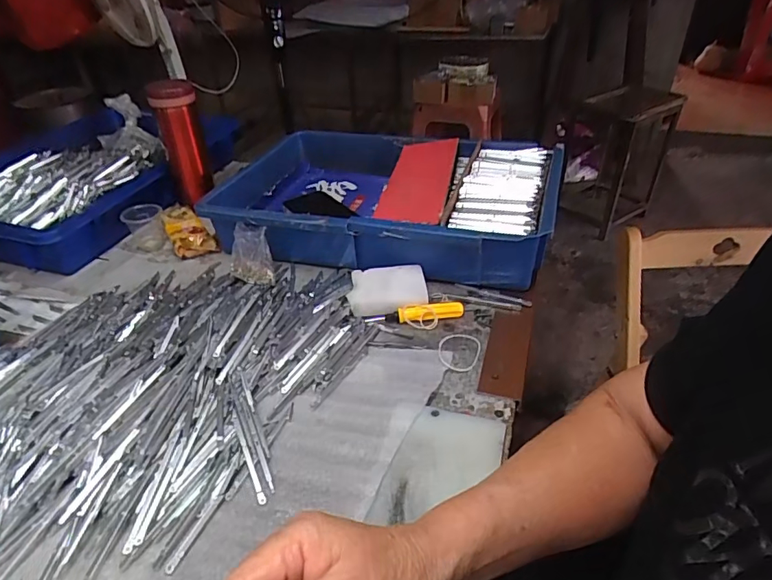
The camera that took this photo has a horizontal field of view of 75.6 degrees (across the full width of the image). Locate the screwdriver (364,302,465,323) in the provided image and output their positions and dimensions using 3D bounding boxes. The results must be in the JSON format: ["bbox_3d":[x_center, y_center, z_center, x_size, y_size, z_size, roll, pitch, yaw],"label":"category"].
[{"bbox_3d":[0.031,0.025,0.535,0.104,0.020,0.015,-4,36,-4],"label":"screwdriver"}]

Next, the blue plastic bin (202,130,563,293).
[{"bbox_3d":[-0.001,-0.134,0.699,0.441,0.086,0.301,8,37,15],"label":"blue plastic bin"}]

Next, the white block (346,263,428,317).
[{"bbox_3d":[0.002,-0.005,0.553,0.084,0.024,0.061,-2,36,-2],"label":"white block"}]

